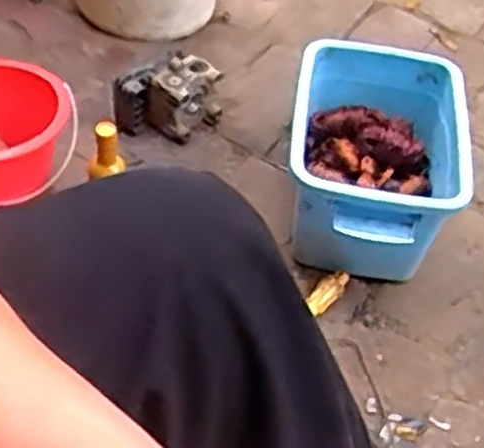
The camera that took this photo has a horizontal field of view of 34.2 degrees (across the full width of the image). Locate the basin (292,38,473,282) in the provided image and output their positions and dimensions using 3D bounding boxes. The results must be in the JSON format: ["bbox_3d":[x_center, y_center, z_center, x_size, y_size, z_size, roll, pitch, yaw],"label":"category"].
[{"bbox_3d":[0.154,-0.074,0.944,0.200,0.136,0.294,11,48,3],"label":"basin"}]

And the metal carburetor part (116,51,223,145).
[{"bbox_3d":[-0.099,-0.166,1.052,0.096,0.078,0.124,36,54,23],"label":"metal carburetor part"}]

